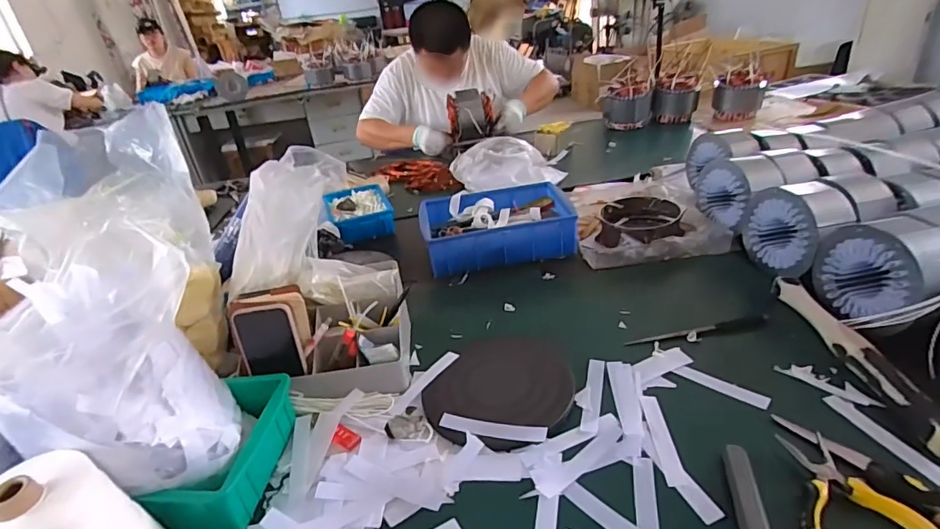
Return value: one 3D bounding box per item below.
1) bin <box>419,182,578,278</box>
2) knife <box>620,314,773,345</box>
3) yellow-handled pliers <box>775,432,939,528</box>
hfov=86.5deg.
[{"bbox_3d":[0.055,-0.084,1.042,0.307,0.069,0.244,-6,30,-4],"label":"bin"},{"bbox_3d":[0.333,0.095,0.728,0.220,0.008,0.018,-8,30,-8],"label":"knife"},{"bbox_3d":[0.361,0.209,0.477,0.110,0.014,0.127,2,30,9],"label":"yellow-handled pliers"}]

